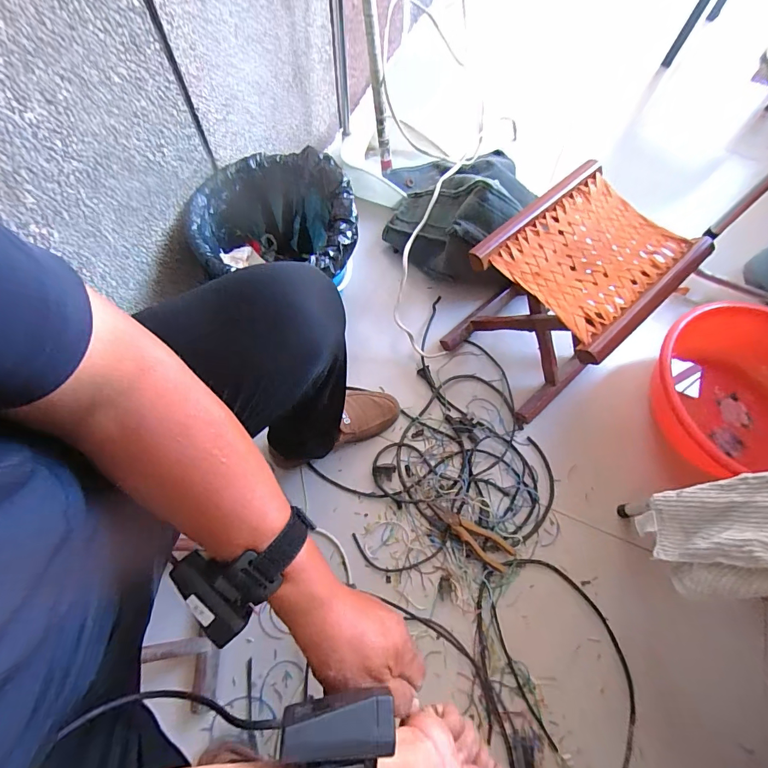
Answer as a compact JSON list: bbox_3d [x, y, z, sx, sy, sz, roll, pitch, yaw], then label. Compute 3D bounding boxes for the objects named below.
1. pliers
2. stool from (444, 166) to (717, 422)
[{"bbox_3d":[0.148,0.265,0.717,0.162,0.025,0.044,30,70,10],"label":"pliers"},{"bbox_3d":[0.311,-0.147,0.755,0.291,0.295,0.251,-40,74,-17],"label":"stool"}]

